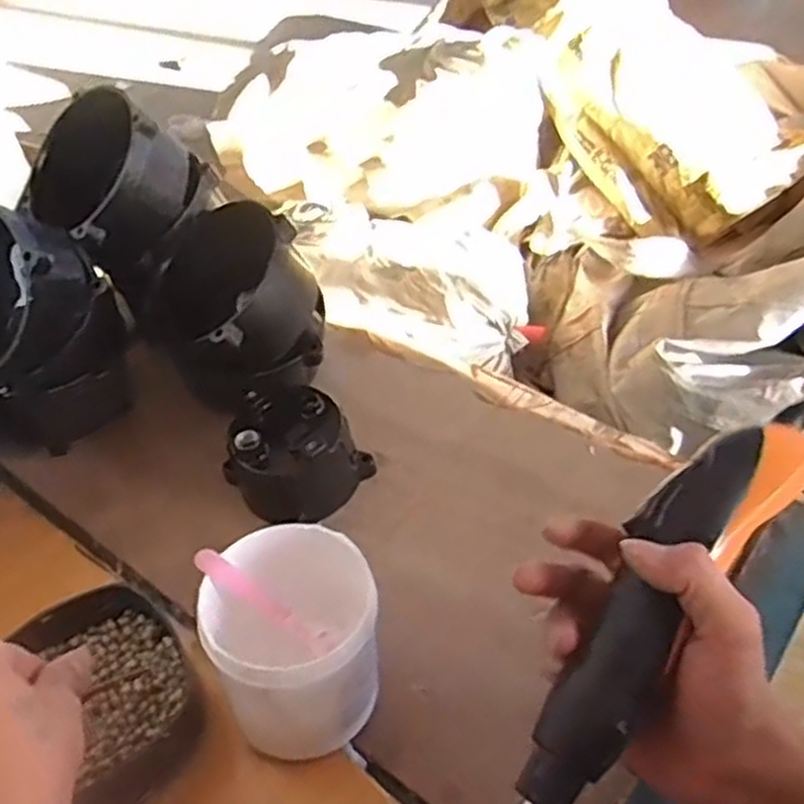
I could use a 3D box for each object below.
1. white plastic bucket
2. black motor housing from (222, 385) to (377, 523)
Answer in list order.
[{"bbox_3d":[-0.055,0.137,0.453,0.083,0.098,0.091,-4,47,4],"label":"white plastic bucket"},{"bbox_3d":[-0.080,0.038,0.584,0.091,0.070,0.088,-38,54,-25],"label":"black motor housing"}]

